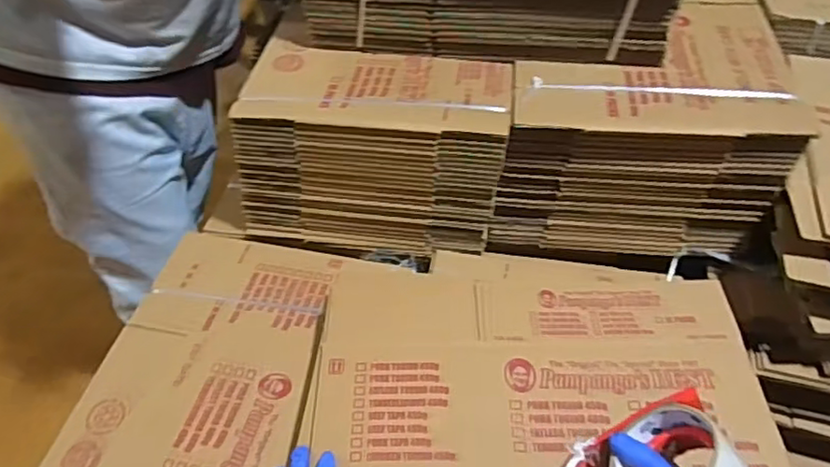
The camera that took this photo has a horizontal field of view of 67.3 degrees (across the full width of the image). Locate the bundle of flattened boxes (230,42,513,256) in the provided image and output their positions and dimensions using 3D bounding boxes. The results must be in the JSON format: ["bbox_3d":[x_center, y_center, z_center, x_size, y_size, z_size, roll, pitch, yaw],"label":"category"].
[{"bbox_3d":[-0.046,-0.106,0.791,0.309,0.188,0.155,4,48,6],"label":"bundle of flattened boxes"}]

